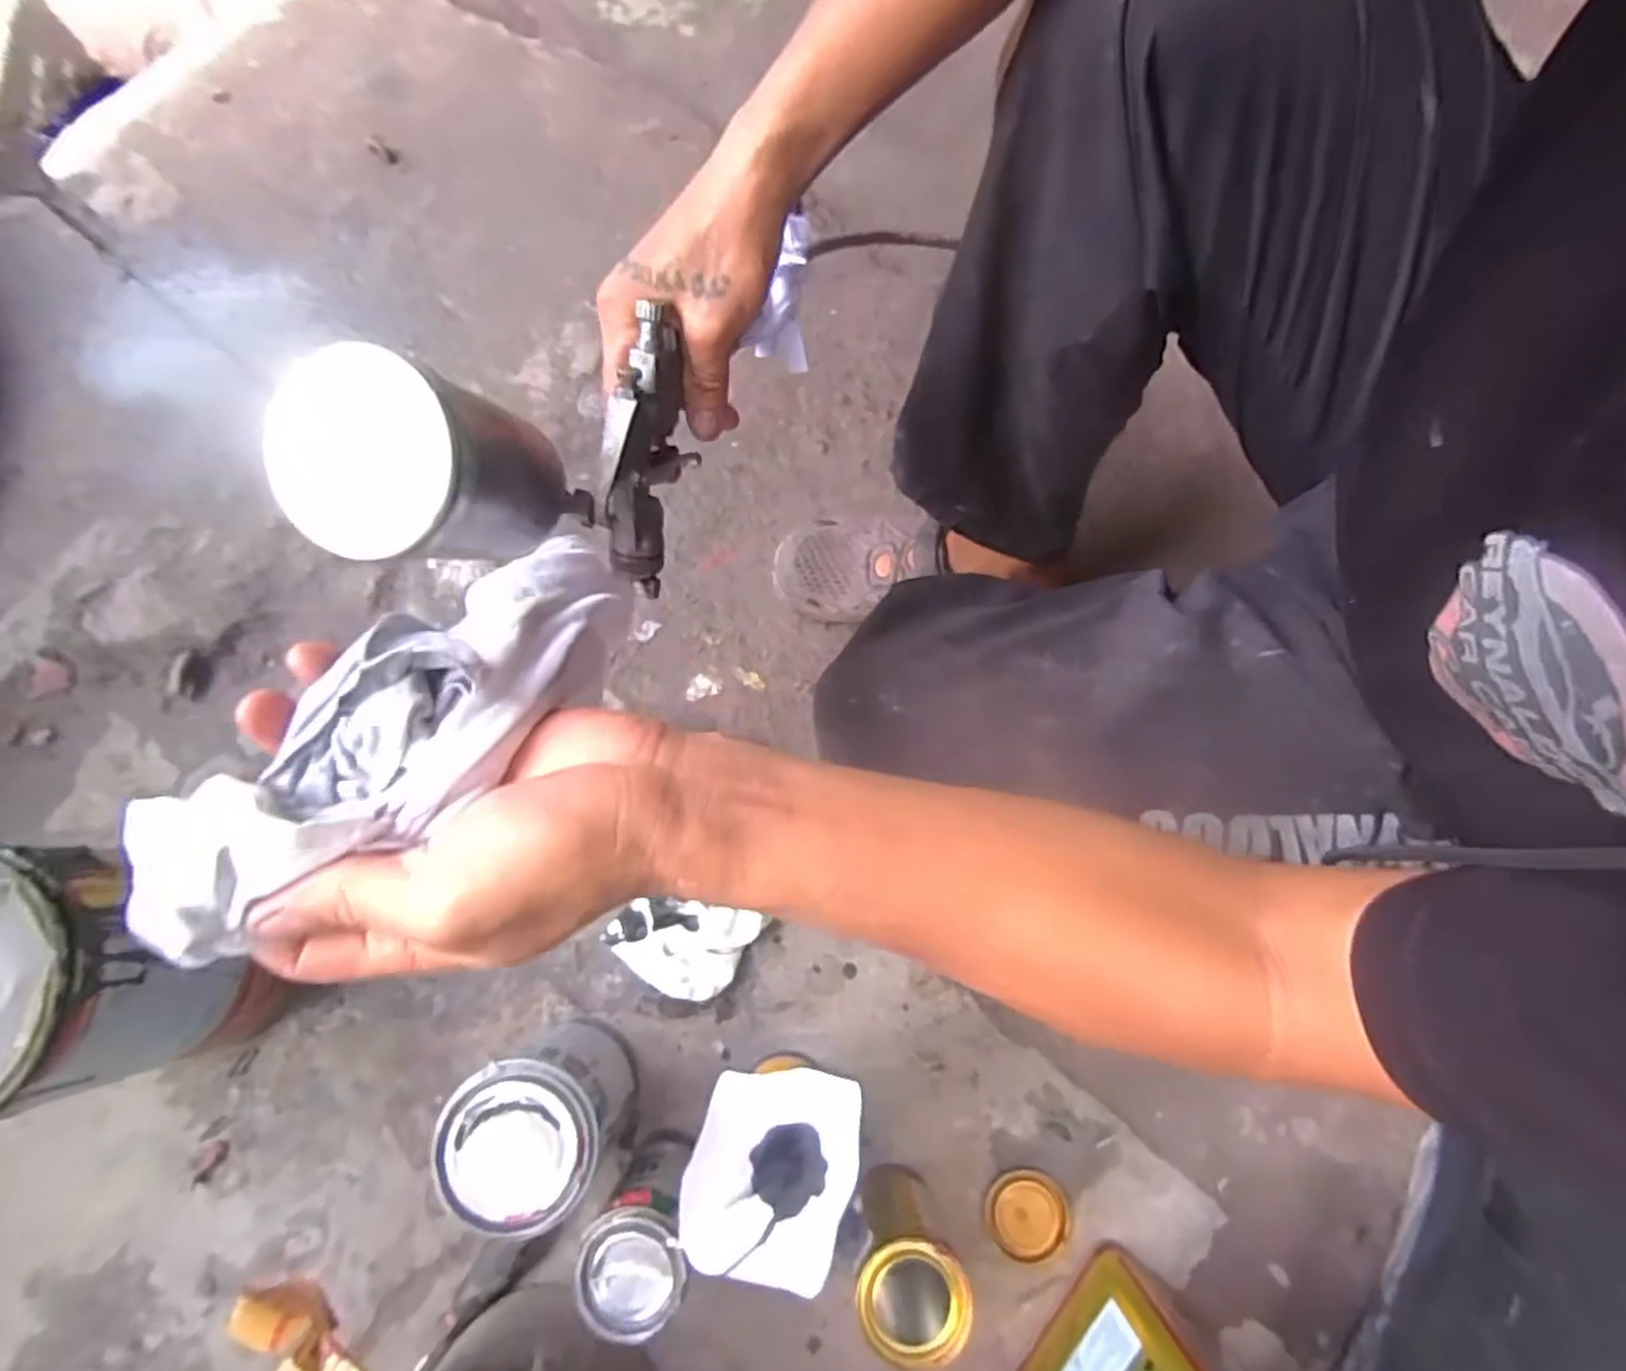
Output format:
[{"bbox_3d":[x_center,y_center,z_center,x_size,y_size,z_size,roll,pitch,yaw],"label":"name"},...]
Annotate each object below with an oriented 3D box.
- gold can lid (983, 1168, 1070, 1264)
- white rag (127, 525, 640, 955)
[{"bbox_3d":[0.169,0.420,0.593,0.069,0.016,0.062,36,79,7],"label":"gold can lid"},{"bbox_3d":[-0.134,0.010,0.249,0.067,0.035,0.177,42,67,9],"label":"white rag"}]

